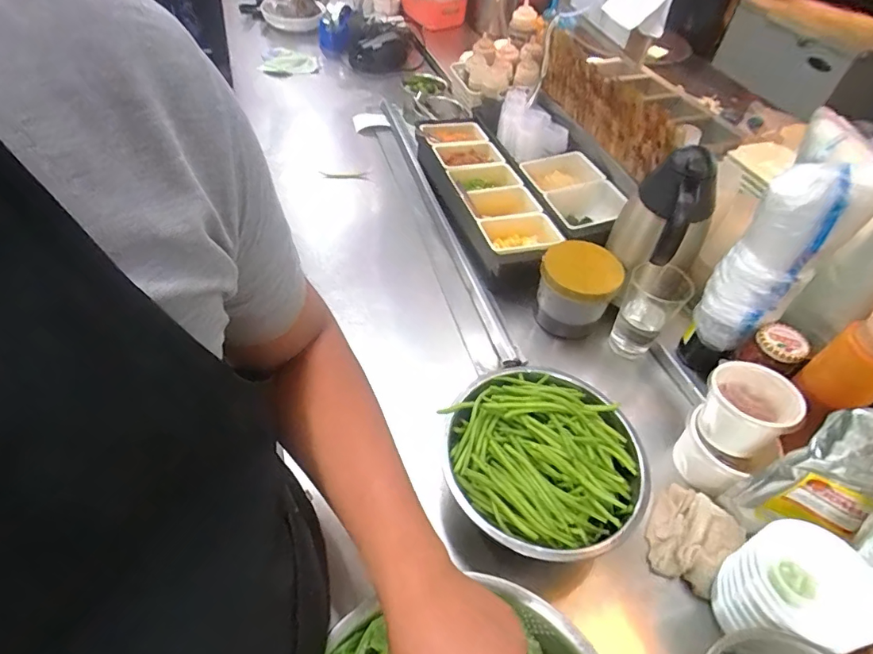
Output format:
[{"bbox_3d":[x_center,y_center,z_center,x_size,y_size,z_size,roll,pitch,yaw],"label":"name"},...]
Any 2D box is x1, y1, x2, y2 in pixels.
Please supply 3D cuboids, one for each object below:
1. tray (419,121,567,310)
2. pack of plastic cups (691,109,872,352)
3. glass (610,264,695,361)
[{"bbox_3d":[0.099,-0.252,0.954,0.145,0.084,0.497,-13,52,-14],"label":"tray"},{"bbox_3d":[0.423,-0.094,0.587,0.084,0.298,0.094,-32,59,-27],"label":"pack of plastic cups"},{"bbox_3d":[0.334,-0.026,0.764,0.086,0.152,0.072,24,53,16],"label":"glass"}]

